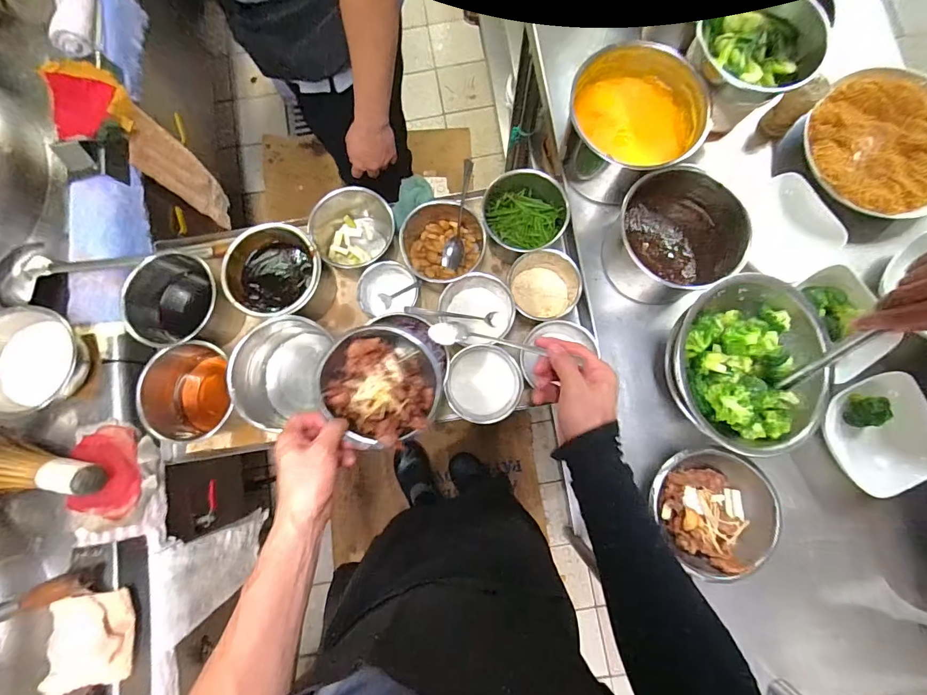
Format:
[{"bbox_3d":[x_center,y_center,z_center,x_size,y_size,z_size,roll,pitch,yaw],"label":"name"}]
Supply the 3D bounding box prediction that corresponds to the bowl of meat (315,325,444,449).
[{"bbox_3d":[-0.114,0.049,0.590,0.166,0.062,0.150,41,84,6],"label":"bowl of meat"}]

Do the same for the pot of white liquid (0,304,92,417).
[{"bbox_3d":[-0.687,0.024,0.693,0.150,0.093,0.163,0,81,1],"label":"pot of white liquid"}]

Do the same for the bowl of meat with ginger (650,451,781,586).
[{"bbox_3d":[0.341,0.220,0.587,0.141,0.071,0.173,-32,82,-4],"label":"bowl of meat with ginger"}]

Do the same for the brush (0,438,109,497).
[{"bbox_3d":[-0.692,0.196,0.684,0.261,0.079,0.089,-1,81,16],"label":"brush"}]

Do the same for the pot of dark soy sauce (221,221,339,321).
[{"bbox_3d":[-0.307,-0.117,0.726,0.145,0.112,0.149,0,81,1],"label":"pot of dark soy sauce"}]

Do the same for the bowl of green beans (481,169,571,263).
[{"bbox_3d":[0.101,-0.218,0.731,0.138,0.085,0.121,24,82,4],"label":"bowl of green beans"}]

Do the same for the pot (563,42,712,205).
[{"bbox_3d":[0.250,-0.331,0.648,0.181,0.104,0.180,0,81,1],"label":"pot"}]

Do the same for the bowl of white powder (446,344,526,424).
[{"bbox_3d":[0.030,0.059,0.677,0.117,0.068,0.116,0,81,1],"label":"bowl of white powder"}]

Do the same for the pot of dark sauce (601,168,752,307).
[{"bbox_3d":[0.296,-0.165,0.627,0.163,0.111,0.175,0,81,1],"label":"pot of dark sauce"}]

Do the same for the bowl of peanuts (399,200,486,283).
[{"bbox_3d":[-0.040,-0.185,0.735,0.140,0.073,0.130,0,81,1],"label":"bowl of peanuts"}]

